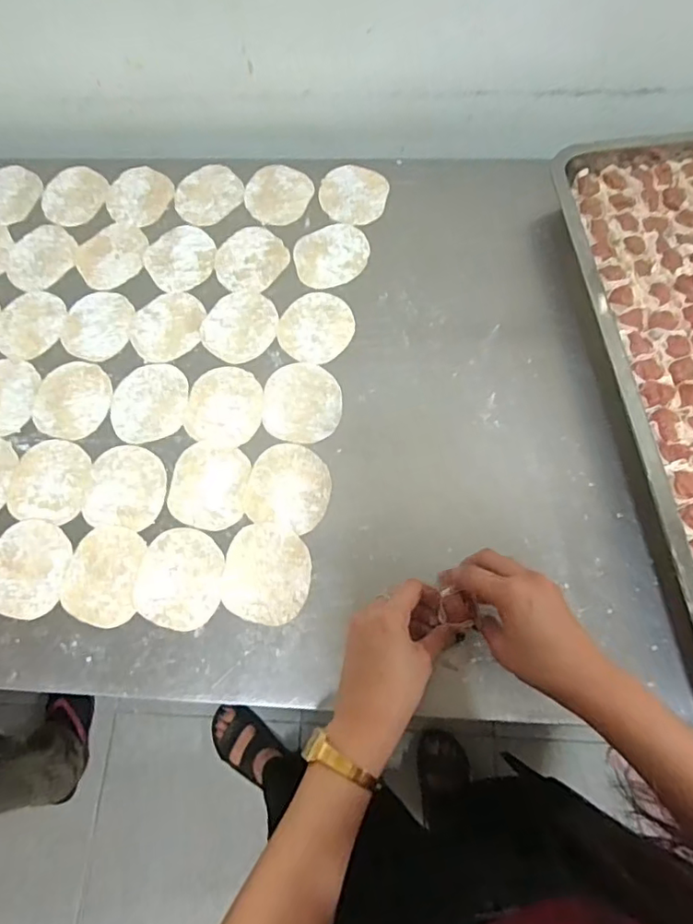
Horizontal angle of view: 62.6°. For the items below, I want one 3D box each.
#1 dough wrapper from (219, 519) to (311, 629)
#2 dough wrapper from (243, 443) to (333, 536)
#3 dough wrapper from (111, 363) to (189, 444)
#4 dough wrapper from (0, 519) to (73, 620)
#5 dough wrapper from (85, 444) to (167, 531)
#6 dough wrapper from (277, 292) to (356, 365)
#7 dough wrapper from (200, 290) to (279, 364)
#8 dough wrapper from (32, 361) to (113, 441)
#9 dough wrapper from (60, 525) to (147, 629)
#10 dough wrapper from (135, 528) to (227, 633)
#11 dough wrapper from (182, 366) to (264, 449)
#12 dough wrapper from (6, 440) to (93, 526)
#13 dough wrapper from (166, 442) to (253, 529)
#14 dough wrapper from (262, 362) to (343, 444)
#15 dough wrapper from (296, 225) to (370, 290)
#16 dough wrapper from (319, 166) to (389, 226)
[{"bbox_3d":[-0.070,0.097,0.504,0.077,0.004,0.085,6,69,4],"label":"dough wrapper"},{"bbox_3d":[-0.053,0.022,0.532,0.078,0.004,0.080,14,69,7],"label":"dough wrapper"},{"bbox_3d":[-0.197,-0.061,0.571,0.075,0.004,0.083,-10,68,-2],"label":"dough wrapper"},{"bbox_3d":[-0.288,0.095,0.515,0.072,0.004,0.085,8,69,5],"label":"dough wrapper"},{"bbox_3d":[-0.207,0.023,0.539,0.072,0.004,0.080,2,69,3],"label":"dough wrapper"},{"bbox_3d":[-0.032,-0.141,0.595,0.076,0.004,0.083,-1,68,1],"label":"dough wrapper"},{"bbox_3d":[-0.111,-0.145,0.601,0.077,0.004,0.084,-1,68,1],"label":"dough wrapper"},{"bbox_3d":[-0.278,-0.063,0.577,0.079,0.004,0.086,-1,68,1],"label":"dough wrapper"},{"bbox_3d":[-0.219,0.100,0.509,0.068,0.004,0.087,1,68,2],"label":"dough wrapper"},{"bbox_3d":[-0.148,0.102,0.504,0.074,0.004,0.086,2,68,2],"label":"dough wrapper"},{"bbox_3d":[-0.121,-0.055,0.566,0.076,0.004,0.083,7,69,4],"label":"dough wrapper"},{"bbox_3d":[-0.284,0.018,0.546,0.077,0.004,0.080,7,69,5],"label":"dough wrapper"},{"bbox_3d":[-0.130,0.022,0.534,0.073,0.004,0.081,3,69,3],"label":"dough wrapper"},{"bbox_3d":[-0.044,-0.059,0.564,0.076,0.004,0.084,3,69,3],"label":"dough wrapper"},{"bbox_3d":[-0.016,-0.229,0.630,0.081,0.004,0.080,-1,68,1],"label":"dough wrapper"},{"bbox_3d":[0.008,-0.310,0.660,0.079,0.006,0.079,-1,68,1],"label":"dough wrapper"}]

